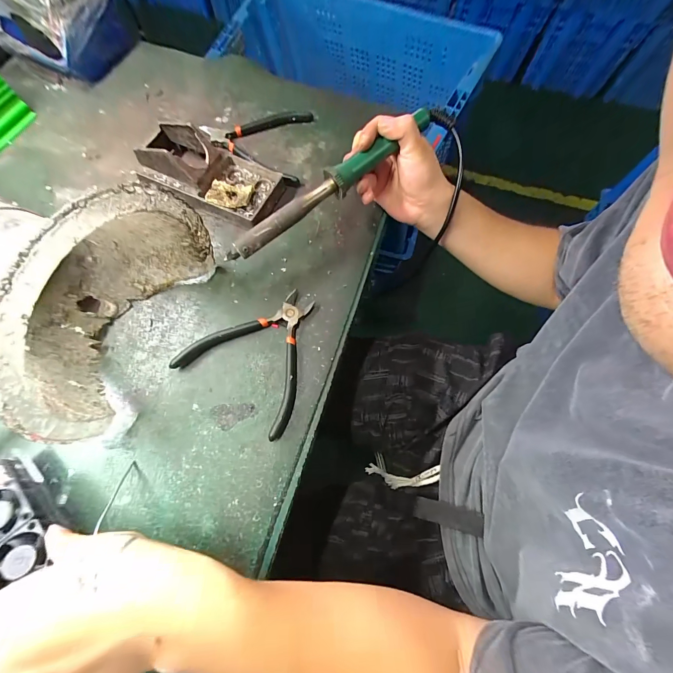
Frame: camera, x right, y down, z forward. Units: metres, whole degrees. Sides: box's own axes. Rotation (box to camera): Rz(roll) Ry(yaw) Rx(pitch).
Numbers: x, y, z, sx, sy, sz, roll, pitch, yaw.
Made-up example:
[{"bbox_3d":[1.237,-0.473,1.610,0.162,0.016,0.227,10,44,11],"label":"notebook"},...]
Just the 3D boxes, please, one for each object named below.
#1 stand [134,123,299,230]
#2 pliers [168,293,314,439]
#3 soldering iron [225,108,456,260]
[{"bbox_3d":[-0.148,-0.201,0.376,0.175,0.048,0.091,26,72,7],"label":"stand"},{"bbox_3d":[-0.071,0.012,0.329,0.127,0.010,0.135,35,74,10],"label":"pliers"},{"bbox_3d":[0.008,-0.162,0.330,0.278,0.023,0.022,-37,74,-5],"label":"soldering iron"}]

